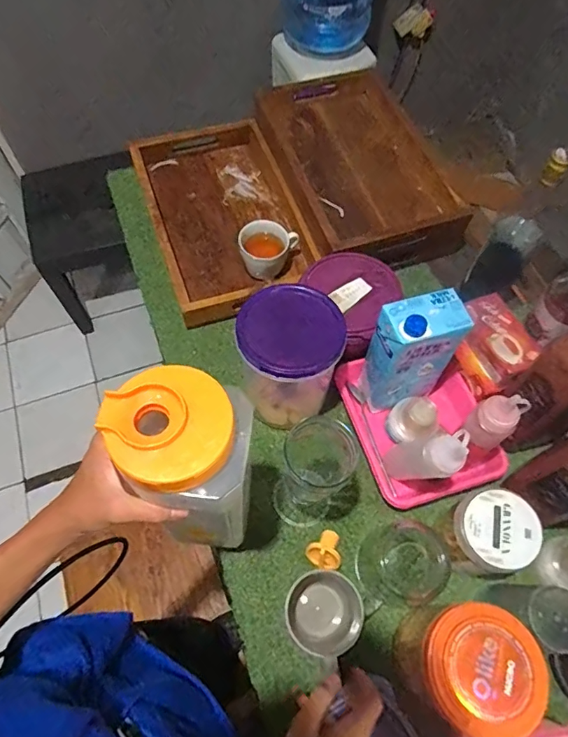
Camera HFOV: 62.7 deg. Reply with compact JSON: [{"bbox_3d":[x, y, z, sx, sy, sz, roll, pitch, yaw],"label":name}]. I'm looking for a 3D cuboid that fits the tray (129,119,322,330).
[{"bbox_3d":[-0.110,-0.285,0.843,0.247,0.063,0.421,-18,65,-10],"label":"tray"}]

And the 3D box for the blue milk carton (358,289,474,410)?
[{"bbox_3d":[0.166,-0.017,0.620,0.099,0.195,0.067,-17,65,-9],"label":"blue milk carton"}]

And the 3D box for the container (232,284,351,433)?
[{"bbox_3d":[0.007,-0.012,0.636,0.128,0.173,0.125,-5,64,-4],"label":"container"}]

